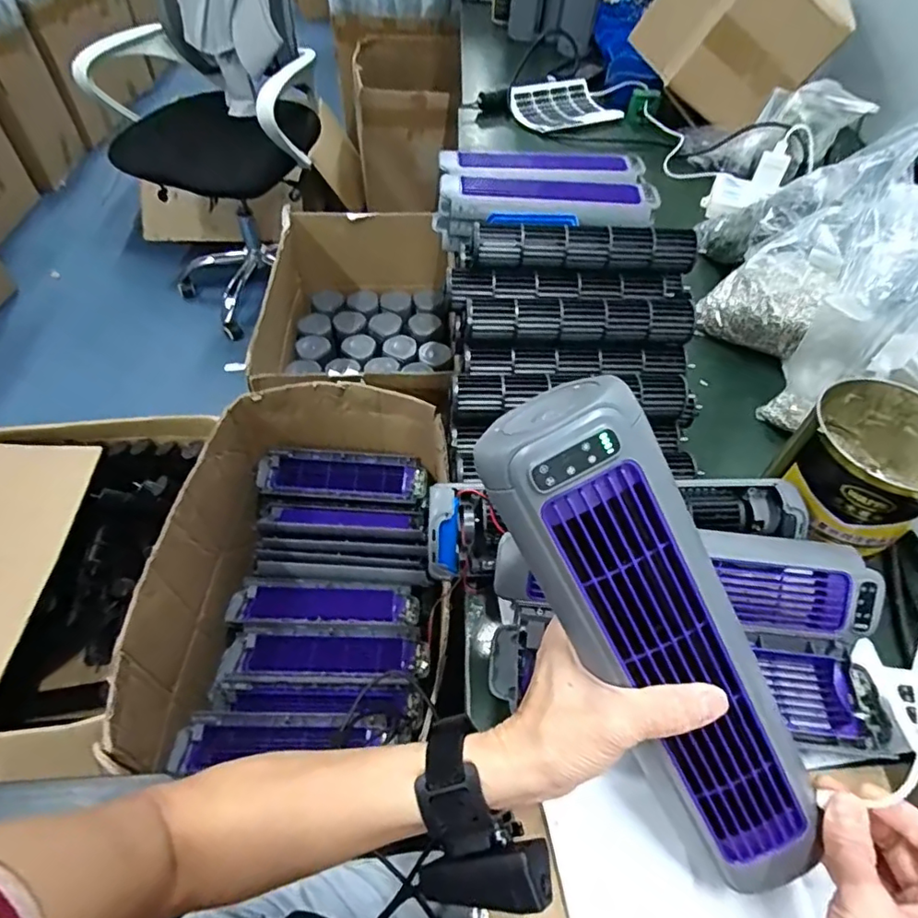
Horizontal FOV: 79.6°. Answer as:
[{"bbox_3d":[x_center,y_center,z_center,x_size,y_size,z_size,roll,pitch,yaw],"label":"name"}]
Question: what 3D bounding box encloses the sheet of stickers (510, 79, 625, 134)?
[{"bbox_3d":[0.206,-0.684,1.074,0.206,0.046,0.130,-22,57,-18],"label":"sheet of stickers"}]

